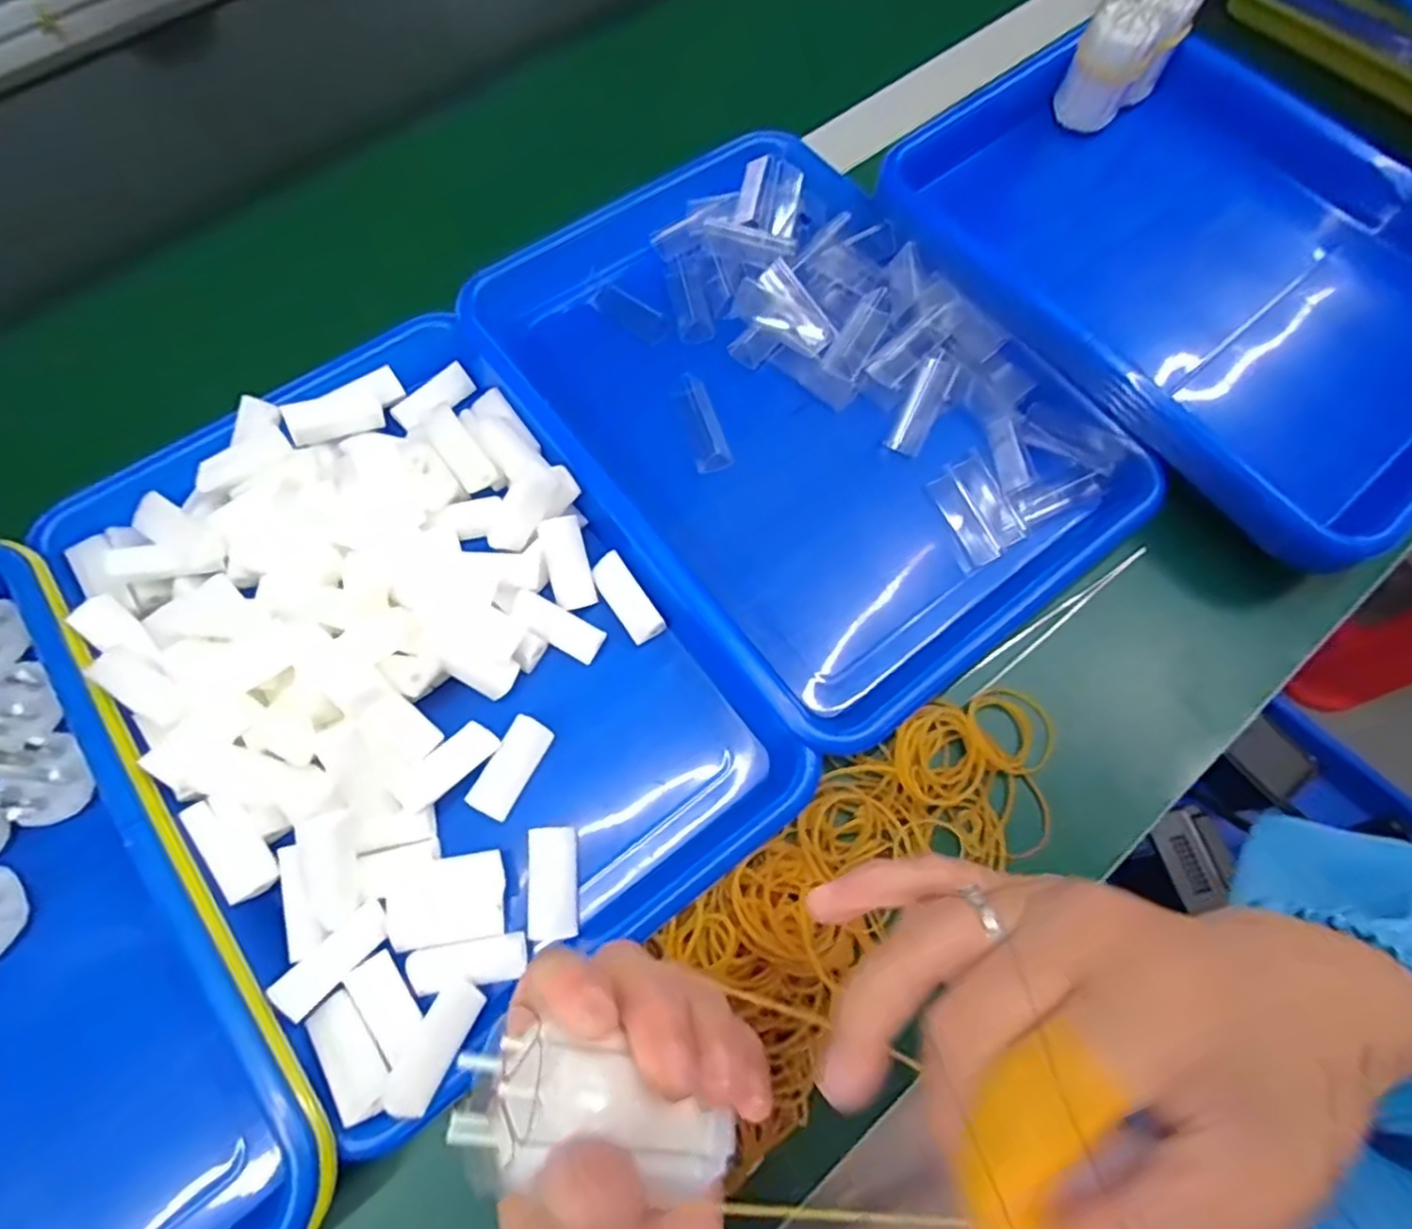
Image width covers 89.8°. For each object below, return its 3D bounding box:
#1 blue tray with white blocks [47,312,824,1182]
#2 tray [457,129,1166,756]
[{"bbox_3d":[-0.135,0.015,0.327,0.230,0.037,0.327,-36,76,-13],"label":"blue tray with white blocks"},{"bbox_3d":[0.049,-0.121,0.388,0.237,0.031,0.340,-36,74,-12],"label":"tray"}]

